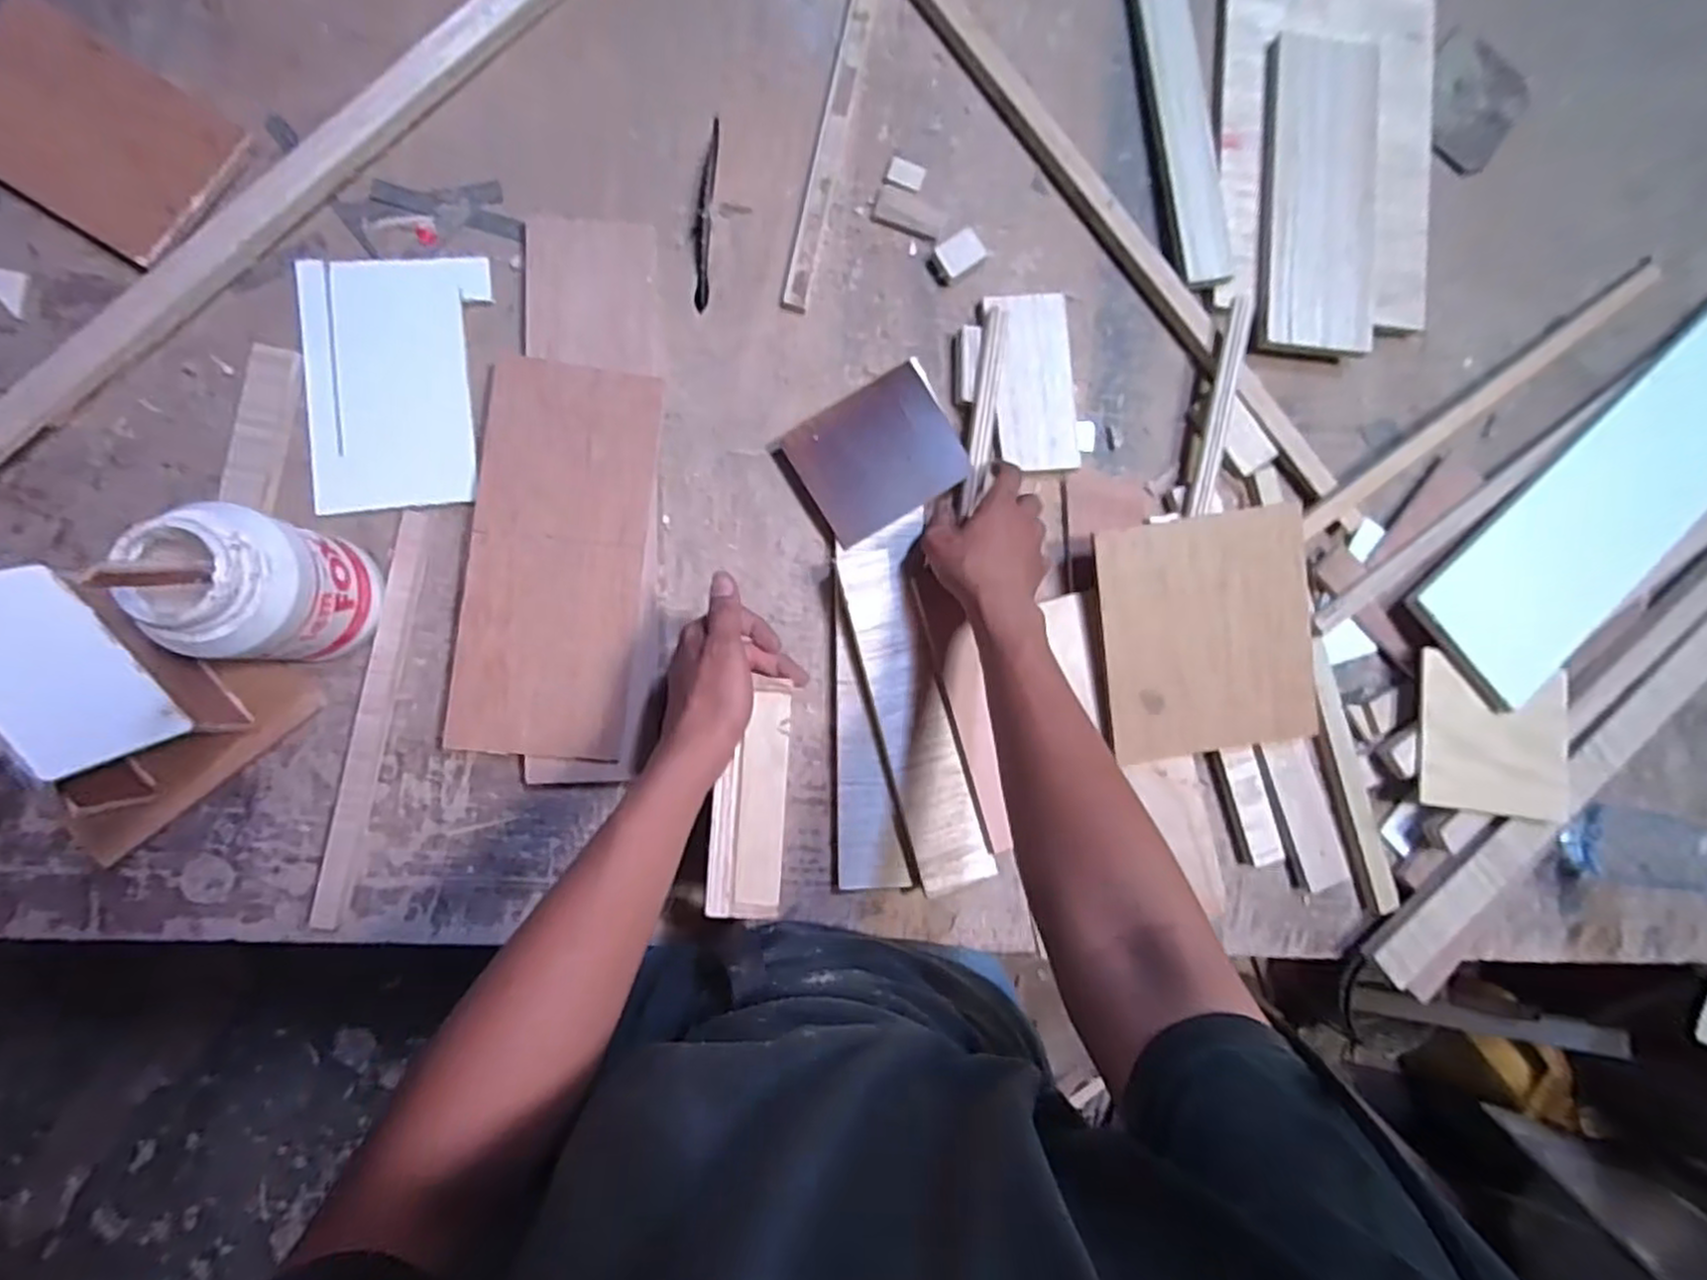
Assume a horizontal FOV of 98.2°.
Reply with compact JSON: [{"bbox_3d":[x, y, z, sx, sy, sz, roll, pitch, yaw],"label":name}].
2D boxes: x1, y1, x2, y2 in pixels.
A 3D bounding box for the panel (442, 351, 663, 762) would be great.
[{"bbox_3d":[-0.232,-0.063,0.577,0.129,0.009,0.304,6,88,-8],"label":"panel"}]

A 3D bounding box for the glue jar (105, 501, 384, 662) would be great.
[{"bbox_3d":[-0.392,-0.034,0.499,0.077,0.164,0.090,10,85,-6],"label":"glue jar"}]

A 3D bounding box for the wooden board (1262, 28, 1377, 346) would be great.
[{"bbox_3d":[0.424,-0.406,0.673,0.110,0.020,0.291,5,87,-7],"label":"wooden board"}]

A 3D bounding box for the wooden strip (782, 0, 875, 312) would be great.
[{"bbox_3d":[-0.019,-0.435,0.638,0.023,0.010,0.309,13,86,-7],"label":"wooden strip"}]

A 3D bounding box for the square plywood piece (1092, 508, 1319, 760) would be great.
[{"bbox_3d":[0.302,-0.004,0.626,0.186,0.012,0.196,-8,96,-6],"label":"square plywood piece"}]

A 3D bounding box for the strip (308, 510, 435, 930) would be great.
[{"bbox_3d":[-0.365,0.058,0.564,0.020,0.017,0.312,12,86,-7],"label":"strip"}]

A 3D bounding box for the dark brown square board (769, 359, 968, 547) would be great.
[{"bbox_3d":[0.021,-0.156,0.622,0.132,0.013,0.109,-31,97,0],"label":"dark brown square board"}]

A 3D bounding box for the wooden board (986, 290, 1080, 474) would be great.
[{"bbox_3d":[0.156,-0.225,0.646,0.070,0.016,0.151,-4,88,-7],"label":"wooden board"}]

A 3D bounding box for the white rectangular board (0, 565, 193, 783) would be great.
[{"bbox_3d":[-0.488,0.017,0.443,0.012,0.074,0.137,-30,102,29],"label":"white rectangular board"}]

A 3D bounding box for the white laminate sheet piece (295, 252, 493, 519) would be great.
[{"bbox_3d":[-0.359,-0.203,0.583,0.132,0.010,0.193,-4,88,-7],"label":"white laminate sheet piece"}]

